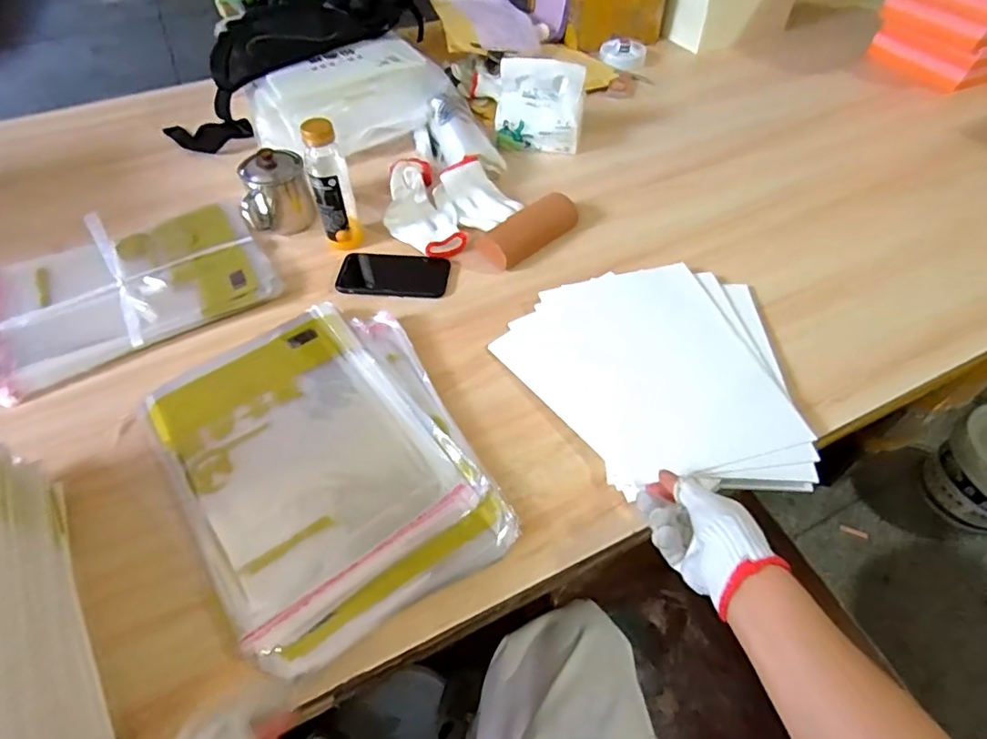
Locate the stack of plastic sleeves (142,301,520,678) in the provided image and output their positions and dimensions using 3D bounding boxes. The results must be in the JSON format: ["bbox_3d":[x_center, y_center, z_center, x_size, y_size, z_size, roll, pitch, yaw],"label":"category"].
[{"bbox_3d":[-0.181,0.086,0.582,0.269,0.027,0.376,-26,57,-19],"label":"stack of plastic sleeves"}]

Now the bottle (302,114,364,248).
[{"bbox_3d":[-0.217,-0.245,0.744,0.052,0.166,0.050,-18,55,-13],"label":"bottle"}]

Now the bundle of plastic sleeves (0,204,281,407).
[{"bbox_3d":[-0.494,-0.114,0.747,0.351,0.025,0.250,-27,57,-19],"label":"bundle of plastic sleeves"}]

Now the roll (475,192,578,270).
[{"bbox_3d":[0.052,-0.203,0.783,0.148,0.044,0.063,-33,59,-23],"label":"roll"}]

